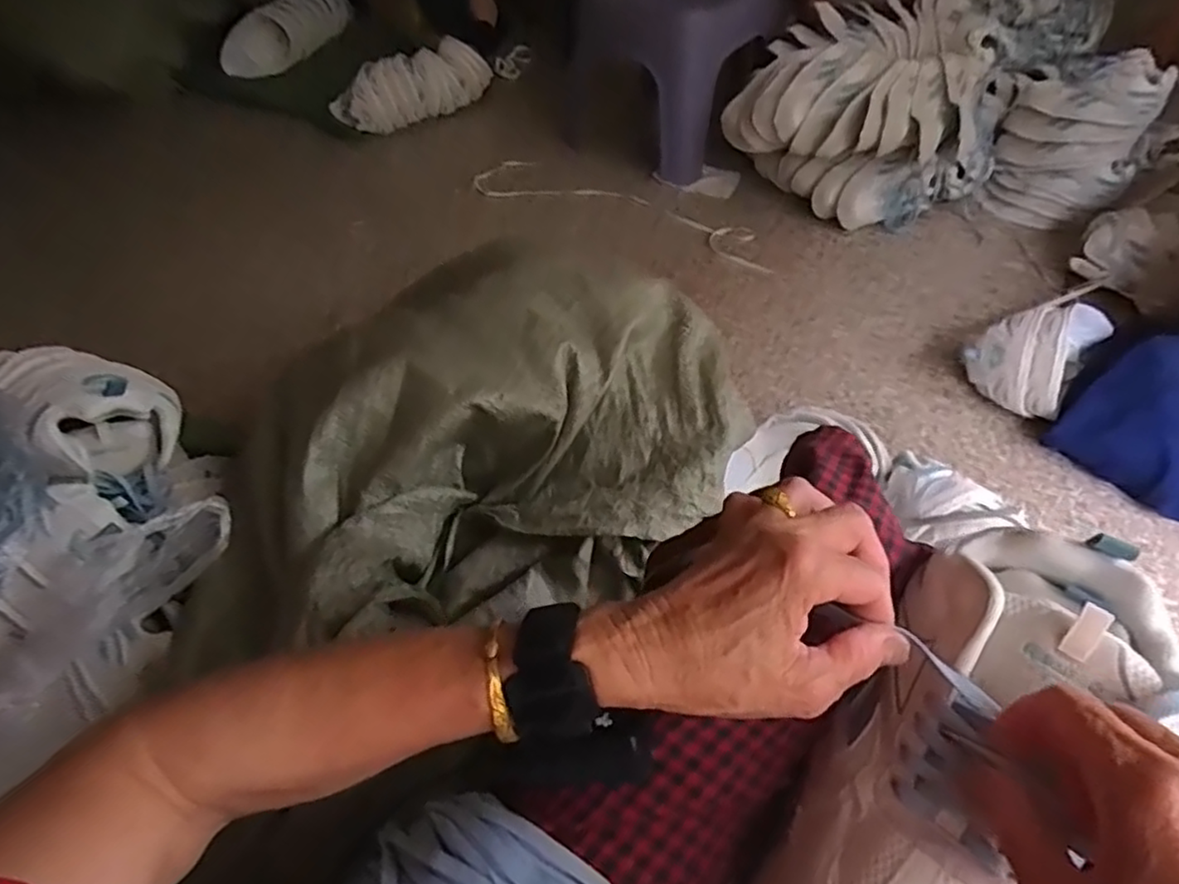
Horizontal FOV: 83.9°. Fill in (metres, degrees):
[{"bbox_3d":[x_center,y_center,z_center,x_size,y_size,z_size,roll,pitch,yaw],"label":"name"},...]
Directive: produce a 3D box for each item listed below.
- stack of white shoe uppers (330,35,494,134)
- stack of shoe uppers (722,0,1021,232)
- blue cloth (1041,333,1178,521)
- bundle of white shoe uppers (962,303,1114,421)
[{"bbox_3d":[-0.431,-0.935,1.710,0.435,0.131,0.149,-34,58,-24],"label":"stack of white shoe uppers"},{"bbox_3d":[0.585,-0.683,1.365,0.489,0.300,0.448,28,57,22],"label":"stack of shoe uppers"},{"bbox_3d":[0.834,-0.035,0.928,0.236,0.151,0.249,35,60,26],"label":"blue cloth"},{"bbox_3d":[0.703,-0.143,1.024,0.207,0.151,0.145,-35,58,-24],"label":"bundle of white shoe uppers"}]

